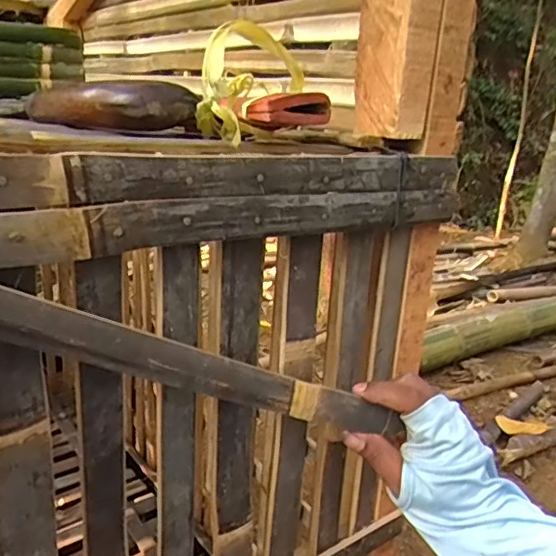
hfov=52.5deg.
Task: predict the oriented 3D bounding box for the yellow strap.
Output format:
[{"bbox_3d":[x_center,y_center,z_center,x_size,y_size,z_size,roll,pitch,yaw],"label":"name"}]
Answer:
[{"bbox_3d":[-0.025,-0.129,0.370,0.039,0.060,0.096,12,49,25],"label":"yellow strap"}]

